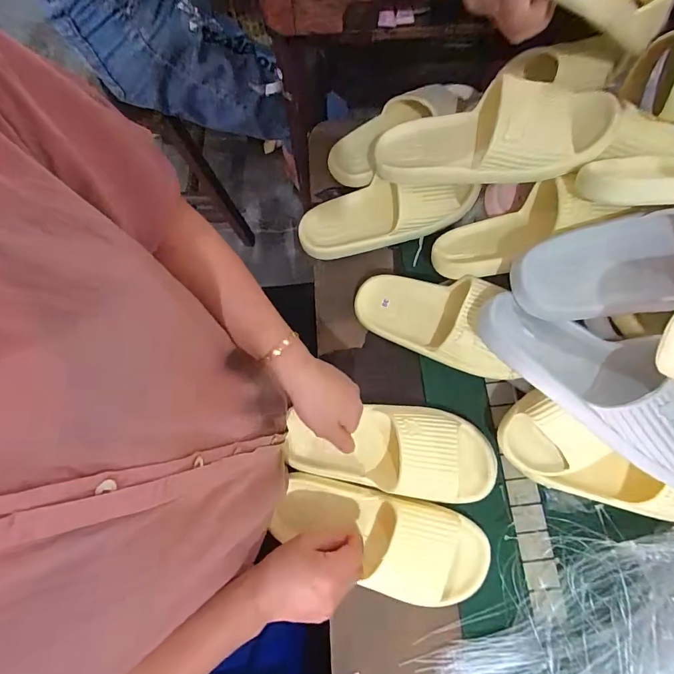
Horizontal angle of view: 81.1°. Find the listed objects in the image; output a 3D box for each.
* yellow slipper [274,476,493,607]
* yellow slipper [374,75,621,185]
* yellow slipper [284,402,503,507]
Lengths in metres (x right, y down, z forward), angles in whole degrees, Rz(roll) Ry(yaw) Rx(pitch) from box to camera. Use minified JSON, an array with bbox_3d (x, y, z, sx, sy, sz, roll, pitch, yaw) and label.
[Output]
[{"bbox_3d":[0.048,0.230,0.444,0.245,0.056,0.108,17,78,8],"label":"yellow slipper"},{"bbox_3d":[0.175,-0.236,0.455,0.268,0.067,0.102,-1,76,19],"label":"yellow slipper"},{"bbox_3d":[0.062,0.136,0.469,0.249,0.052,0.107,2,77,4],"label":"yellow slipper"}]

